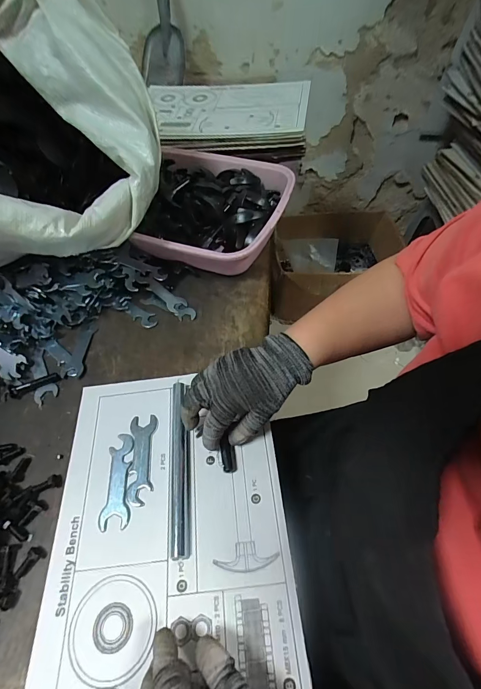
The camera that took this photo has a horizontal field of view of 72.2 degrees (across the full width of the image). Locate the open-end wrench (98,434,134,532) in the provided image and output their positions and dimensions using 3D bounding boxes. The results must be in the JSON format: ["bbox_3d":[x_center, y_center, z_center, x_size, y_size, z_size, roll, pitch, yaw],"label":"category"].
[{"bbox_3d":[-0.129,0.141,0.345,0.029,0.004,0.093,-7,55,0],"label":"open-end wrench"}]

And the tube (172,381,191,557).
[{"bbox_3d":[-0.064,0.121,0.345,0.018,0.017,0.171,-7,55,0],"label":"tube"}]

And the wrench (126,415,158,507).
[{"bbox_3d":[-0.106,0.122,0.355,0.029,0.004,0.093,-7,55,0],"label":"wrench"}]

